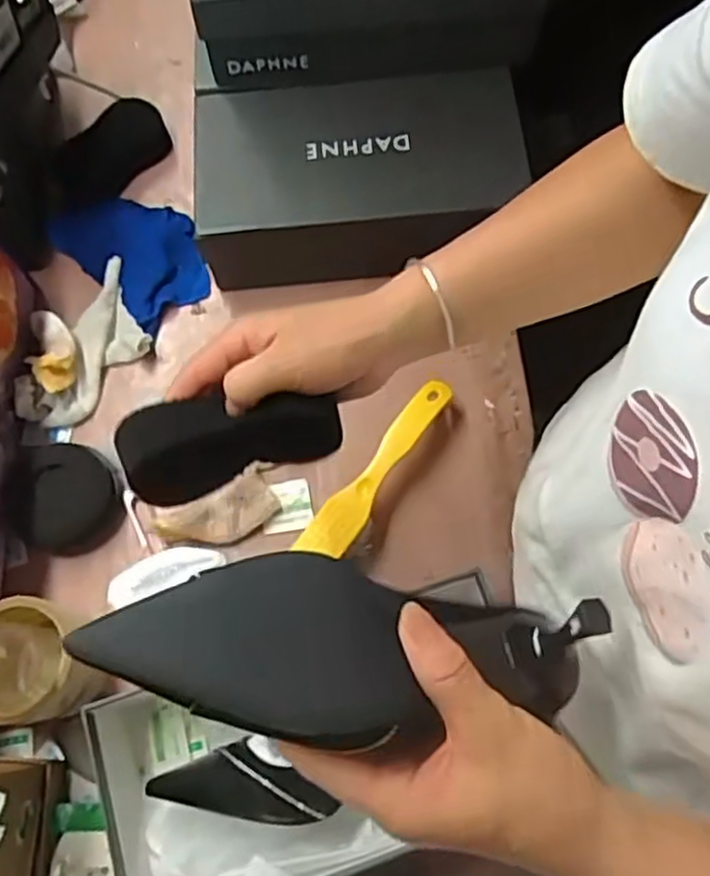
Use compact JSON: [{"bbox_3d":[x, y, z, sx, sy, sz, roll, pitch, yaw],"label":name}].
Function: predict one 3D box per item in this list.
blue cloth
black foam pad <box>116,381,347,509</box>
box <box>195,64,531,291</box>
[{"bbox_3d":[-0.214,-0.188,0.728,0.156,0.028,0.105,43,76,15],"label":"blue cloth"},{"bbox_3d":[-0.070,-0.001,0.421,0.121,0.058,0.043,-11,69,-14],"label":"black foam pad"},{"bbox_3d":[0.004,-0.243,0.695,0.285,0.095,0.154,-4,69,0],"label":"box"}]

